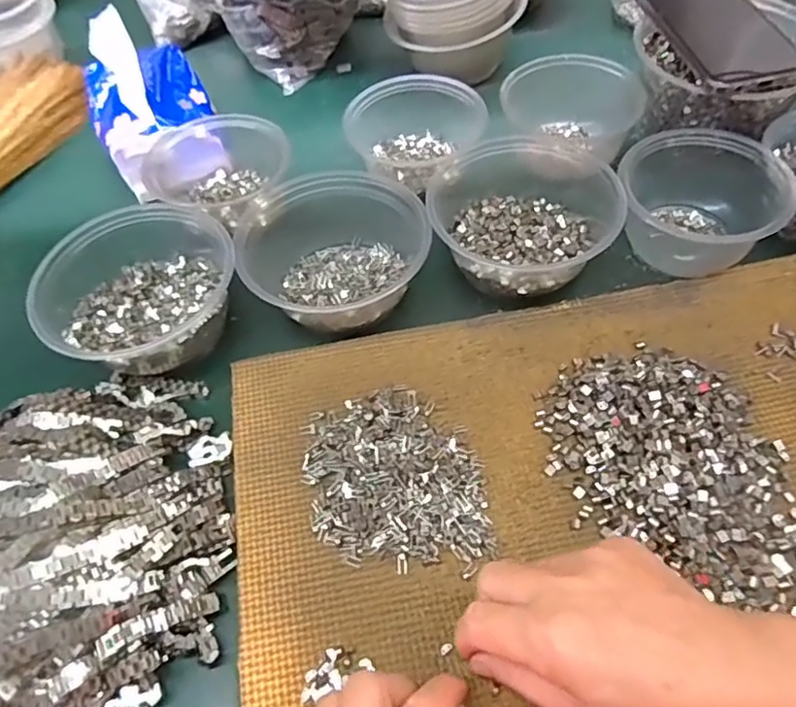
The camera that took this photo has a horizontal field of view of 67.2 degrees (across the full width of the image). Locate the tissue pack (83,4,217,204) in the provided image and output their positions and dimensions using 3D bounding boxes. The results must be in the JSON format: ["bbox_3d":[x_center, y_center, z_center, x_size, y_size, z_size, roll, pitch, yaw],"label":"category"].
[{"bbox_3d":[-0.224,-0.231,0.532,0.101,0.094,0.144,-22,56,-9],"label":"tissue pack"}]

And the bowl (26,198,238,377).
[{"bbox_3d":[-0.185,-0.045,0.425,0.123,0.061,0.132,-3,55,4],"label":"bowl"}]

